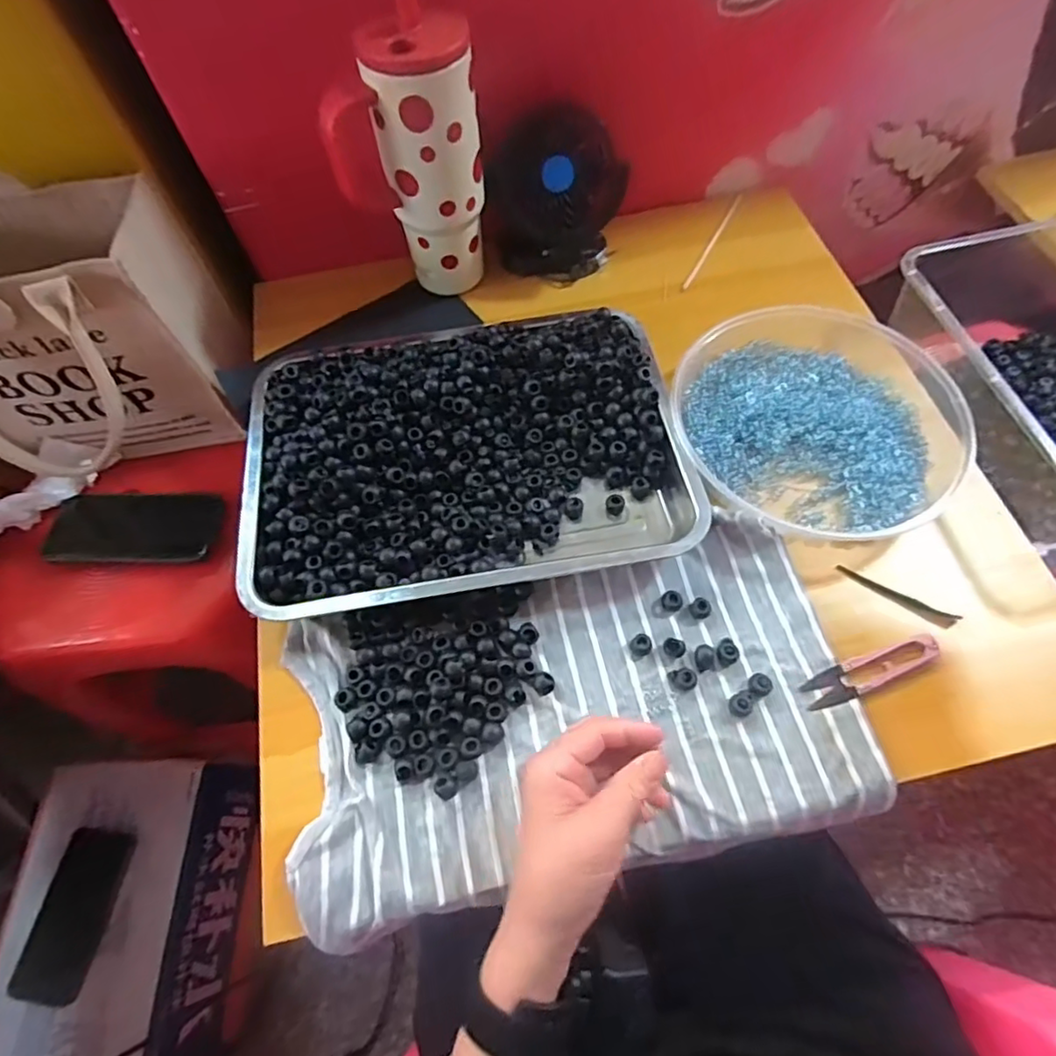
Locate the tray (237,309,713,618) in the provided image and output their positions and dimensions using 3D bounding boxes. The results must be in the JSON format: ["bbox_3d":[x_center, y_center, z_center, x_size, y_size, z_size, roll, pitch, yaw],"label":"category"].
[{"bbox_3d":[-0.052,-0.061,0.487,0.339,0.050,0.240,-9,63,-2],"label":"tray"}]

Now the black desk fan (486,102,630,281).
[{"bbox_3d":[0.030,-0.319,0.582,0.130,0.130,0.074,-3,63,1],"label":"black desk fan"}]

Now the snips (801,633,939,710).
[{"bbox_3d":[0.241,0.099,0.419,0.101,0.007,0.025,-23,64,-9],"label":"snips"}]

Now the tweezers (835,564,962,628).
[{"bbox_3d":[0.278,0.050,0.449,0.088,0.007,0.012,29,68,16],"label":"tweezers"}]

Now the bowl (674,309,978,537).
[{"bbox_3d":[0.238,-0.098,0.502,0.232,0.042,0.224,-1,63,2],"label":"bowl"}]

